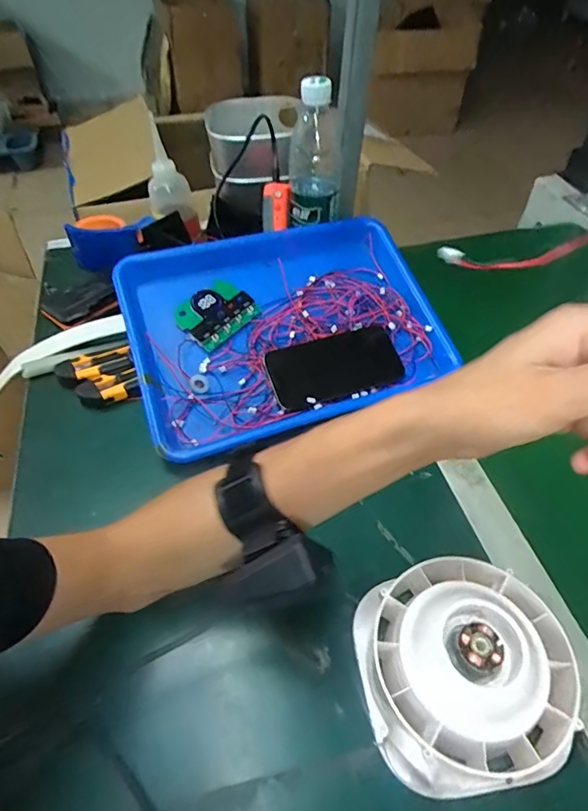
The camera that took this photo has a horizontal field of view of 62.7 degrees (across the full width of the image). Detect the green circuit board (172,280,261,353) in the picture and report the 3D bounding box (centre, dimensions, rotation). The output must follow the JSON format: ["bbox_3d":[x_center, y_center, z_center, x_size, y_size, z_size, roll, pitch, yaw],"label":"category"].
[{"bbox_3d":[-0.090,-0.104,0.551,0.081,0.034,0.068,-36,59,-26],"label":"green circuit board"}]

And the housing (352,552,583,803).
[{"bbox_3d":[0.114,0.175,0.326,0.129,0.064,0.130,-11,51,-9],"label":"housing"}]

